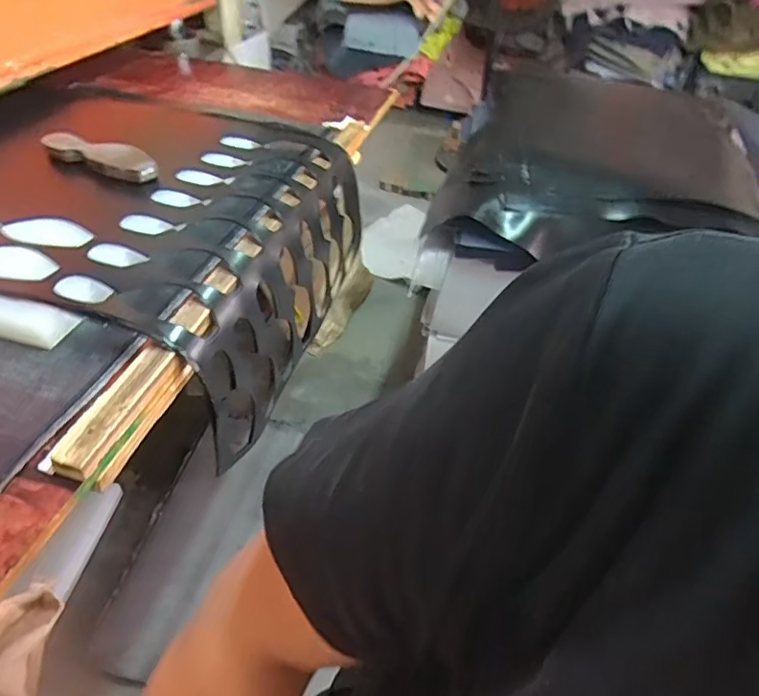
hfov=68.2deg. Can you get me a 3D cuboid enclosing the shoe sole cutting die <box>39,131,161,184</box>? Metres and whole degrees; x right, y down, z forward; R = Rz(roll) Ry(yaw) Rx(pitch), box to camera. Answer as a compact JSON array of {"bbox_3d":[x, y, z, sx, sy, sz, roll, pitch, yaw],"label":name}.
[{"bbox_3d":[-0.418,-0.287,0.852,0.196,0.045,0.053,19,44,15],"label":"shoe sole cutting die"}]

